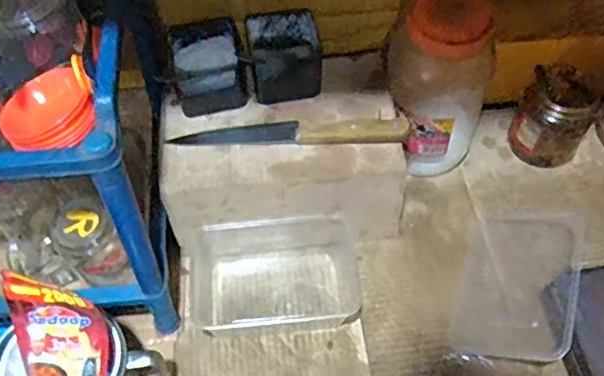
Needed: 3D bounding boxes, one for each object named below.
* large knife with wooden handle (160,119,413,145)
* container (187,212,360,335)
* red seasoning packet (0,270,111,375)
[{"bbox_3d":[-0.013,-0.061,0.658,0.247,0.025,0.030,3,54,4],"label":"large knife with wooden handle"},{"bbox_3d":[-0.030,0.089,0.683,0.187,0.059,0.118,-4,54,-2],"label":"container"},{"bbox_3d":[-0.215,0.130,0.545,0.082,0.120,0.017,-9,9,7],"label":"red seasoning packet"}]

